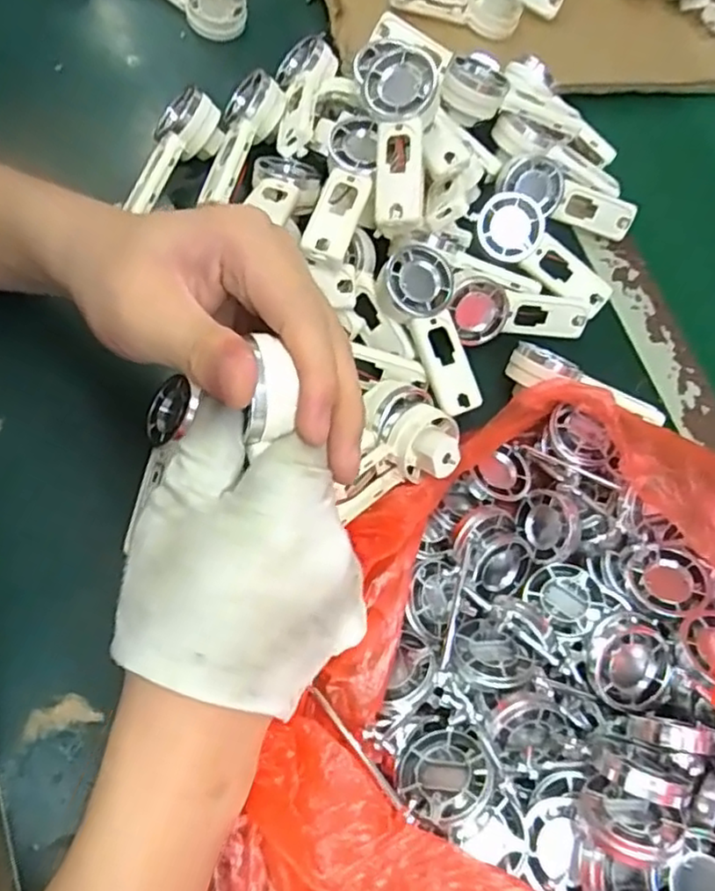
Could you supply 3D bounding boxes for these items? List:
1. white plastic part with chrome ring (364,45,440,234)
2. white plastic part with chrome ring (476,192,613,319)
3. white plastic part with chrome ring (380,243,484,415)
[{"bbox_3d":[0.023,-0.164,0.363,0.036,0.029,0.094,0,88,-2],"label":"white plastic part with chrome ring"},{"bbox_3d":[0.113,-0.113,0.405,0.093,0.021,0.036,35,75,-9],"label":"white plastic part with chrome ring"},{"bbox_3d":[0.043,-0.063,0.371,0.037,0.025,0.094,-22,92,-8],"label":"white plastic part with chrome ring"}]

